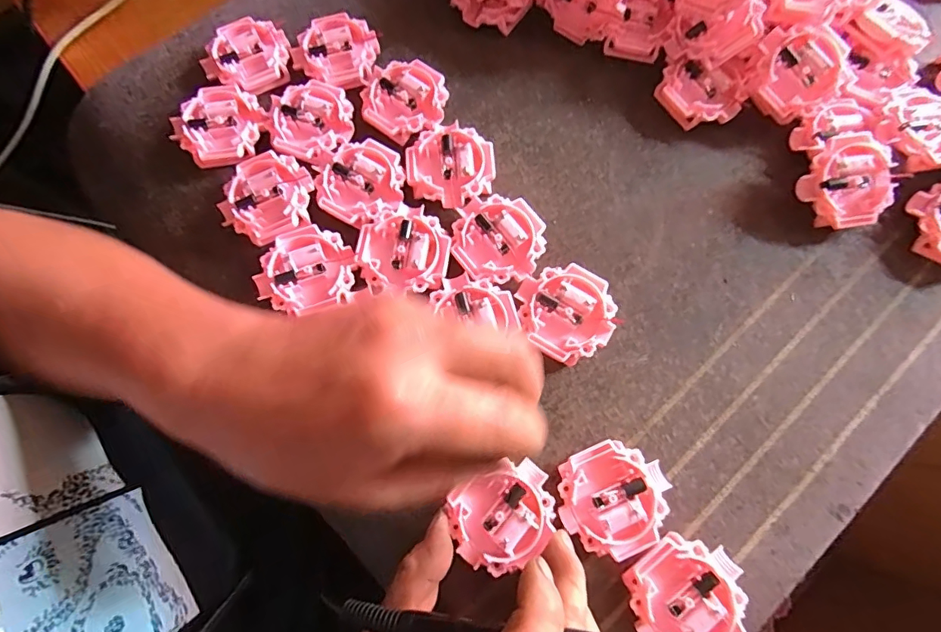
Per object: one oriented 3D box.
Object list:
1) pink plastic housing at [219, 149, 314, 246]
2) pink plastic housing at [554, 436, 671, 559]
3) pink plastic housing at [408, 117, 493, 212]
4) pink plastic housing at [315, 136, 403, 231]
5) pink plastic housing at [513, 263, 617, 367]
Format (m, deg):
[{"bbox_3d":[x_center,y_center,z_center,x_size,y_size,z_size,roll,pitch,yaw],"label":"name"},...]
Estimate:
[{"bbox_3d":[-0.120,-0.068,0.289,0.053,0.024,0.052,-28,76,-7],"label":"pink plastic housing"},{"bbox_3d":[0.072,0.092,0.245,0.053,0.013,0.052,-23,75,-6],"label":"pink plastic housing"},{"bbox_3d":[-0.012,-0.091,0.292,0.051,0.009,0.050,0,73,-1],"label":"pink plastic housing"},{"bbox_3d":[-0.064,-0.079,0.289,0.049,0.009,0.051,0,74,0],"label":"pink plastic housing"},{"bbox_3d":[0.054,-0.001,0.271,0.050,0.015,0.050,-24,75,-6],"label":"pink plastic housing"}]

